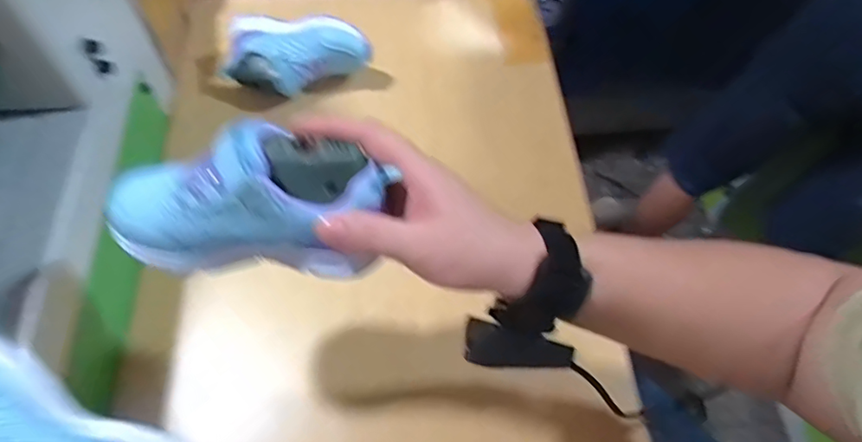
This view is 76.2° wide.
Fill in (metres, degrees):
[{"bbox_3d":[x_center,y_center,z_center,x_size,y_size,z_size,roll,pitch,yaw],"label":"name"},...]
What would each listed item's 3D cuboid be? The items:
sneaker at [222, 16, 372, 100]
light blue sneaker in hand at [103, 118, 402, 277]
[{"bbox_3d":[-0.160,-0.190,0.650,0.165,0.072,0.068,8,60,1],"label":"sneaker"},{"bbox_3d":[-0.112,-0.016,0.326,0.167,0.067,0.065,2,60,-3],"label":"light blue sneaker in hand"}]

